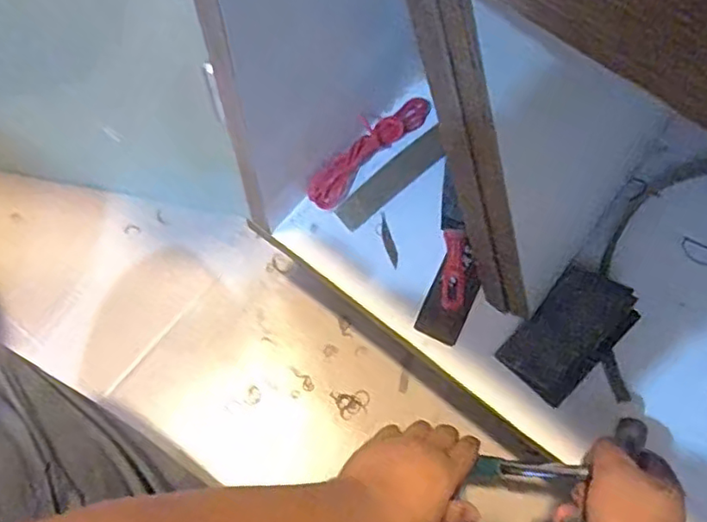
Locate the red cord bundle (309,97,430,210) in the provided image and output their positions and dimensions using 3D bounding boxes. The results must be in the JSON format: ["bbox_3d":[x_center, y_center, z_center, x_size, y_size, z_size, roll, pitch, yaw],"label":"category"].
[{"bbox_3d":[0.011,-0.107,0.620,0.040,0.033,0.143,42,74,12],"label":"red cord bundle"}]

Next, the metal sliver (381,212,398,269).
[{"bbox_3d":[0.034,-0.020,0.608,0.012,0.004,0.055,-14,84,-7],"label":"metal sliver"}]

